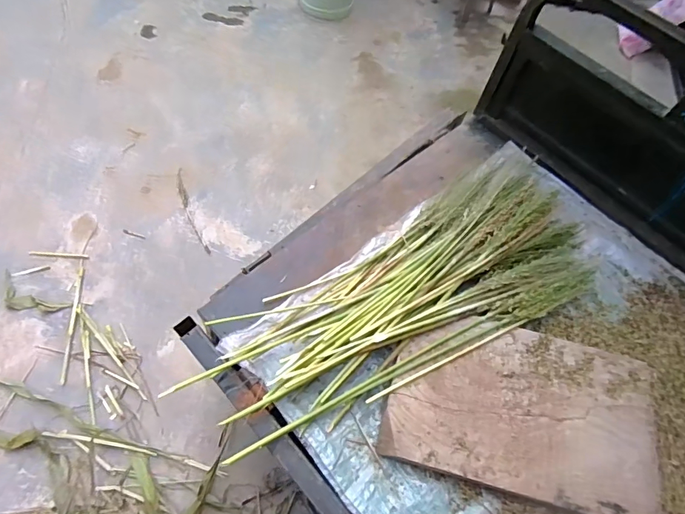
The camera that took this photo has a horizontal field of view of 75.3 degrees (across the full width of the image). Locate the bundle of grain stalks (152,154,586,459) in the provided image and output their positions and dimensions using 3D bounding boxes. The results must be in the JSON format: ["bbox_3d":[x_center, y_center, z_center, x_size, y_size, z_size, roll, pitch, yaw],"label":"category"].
[{"bbox_3d":[0.159,0.074,0.920,0.895,0.085,0.354,-30,66,-22],"label":"bundle of grain stalks"}]

